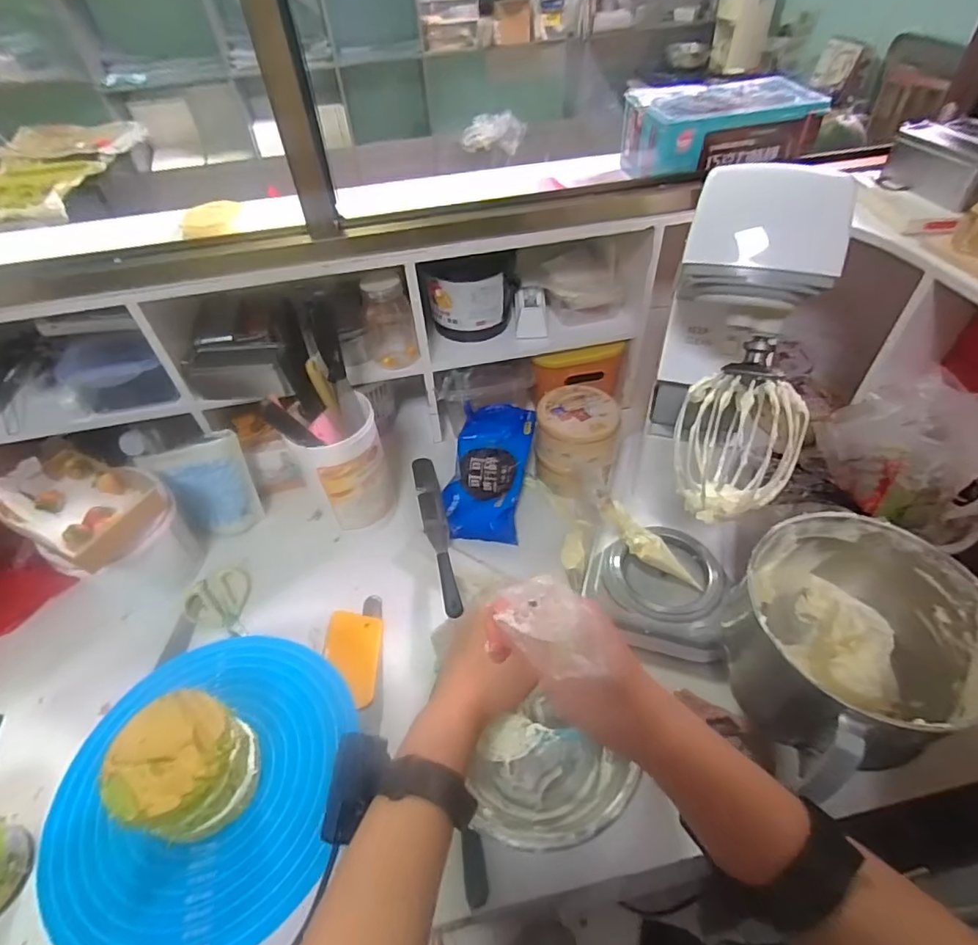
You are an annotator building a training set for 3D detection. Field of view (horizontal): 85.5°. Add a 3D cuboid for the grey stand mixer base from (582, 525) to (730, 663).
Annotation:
[{"bbox_3d":[0.237,0.156,0.758,0.183,0.034,0.188,10,49,13],"label":"grey stand mixer base"}]

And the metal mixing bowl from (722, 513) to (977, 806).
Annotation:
[{"bbox_3d":[0.386,0.192,0.592,0.236,0.188,0.222,-2,48,2],"label":"metal mixing bowl"}]

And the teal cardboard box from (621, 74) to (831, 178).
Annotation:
[{"bbox_3d":[0.360,-0.549,0.848,0.260,0.090,0.168,-8,48,-3],"label":"teal cardboard box"}]

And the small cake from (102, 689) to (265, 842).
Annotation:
[{"bbox_3d":[-0.277,0.266,0.484,0.100,0.089,0.101,16,51,17],"label":"small cake"}]

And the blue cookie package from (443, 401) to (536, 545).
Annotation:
[{"bbox_3d":[-0.002,-0.003,0.896,0.136,0.032,0.238,5,73,17],"label":"blue cookie package"}]

